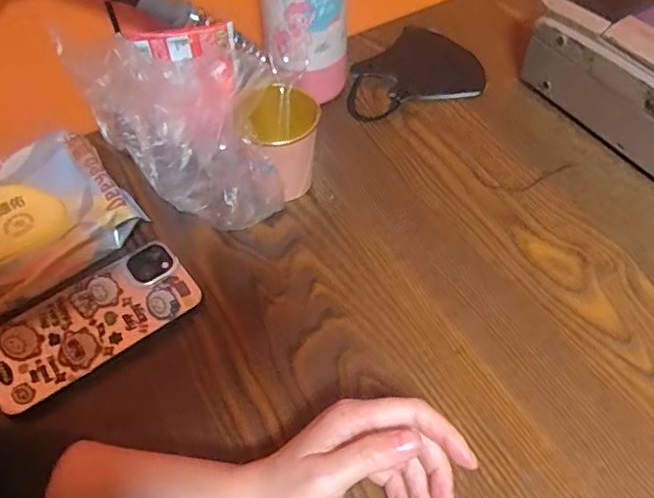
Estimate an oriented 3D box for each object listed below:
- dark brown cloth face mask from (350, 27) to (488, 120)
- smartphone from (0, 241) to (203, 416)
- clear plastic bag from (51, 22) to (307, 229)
[{"bbox_3d":[0.078,-0.175,0.563,0.137,0.036,0.090,-16,55,-11],"label":"dark brown cloth face mask"},{"bbox_3d":[-0.169,0.051,0.414,0.146,0.008,0.073,-33,60,-21],"label":"smartphone"},{"bbox_3d":[-0.096,-0.106,0.470,0.163,0.111,0.131,33,61,22],"label":"clear plastic bag"}]

